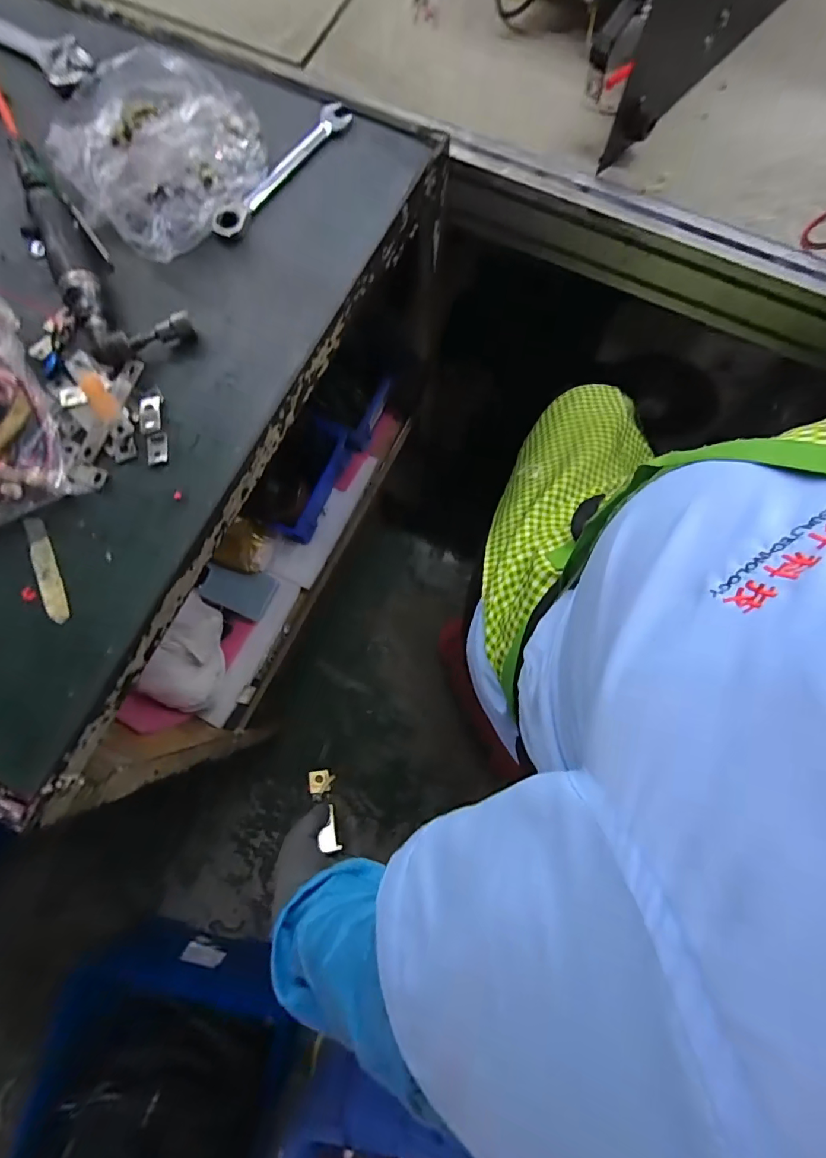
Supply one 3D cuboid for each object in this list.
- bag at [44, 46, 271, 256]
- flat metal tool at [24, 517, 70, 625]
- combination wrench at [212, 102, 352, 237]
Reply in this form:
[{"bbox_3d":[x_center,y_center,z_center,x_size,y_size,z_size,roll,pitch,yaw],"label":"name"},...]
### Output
[{"bbox_3d":[-0.265,-0.447,0.480,0.192,0.063,0.194,35,82,7],"label":"bag"},{"bbox_3d":[-0.334,-0.009,0.427,0.023,0.006,0.104,-20,80,-3],"label":"flat metal tool"},{"bbox_3d":[-0.142,-0.439,0.501,0.033,0.017,0.202,41,83,8],"label":"combination wrench"}]

